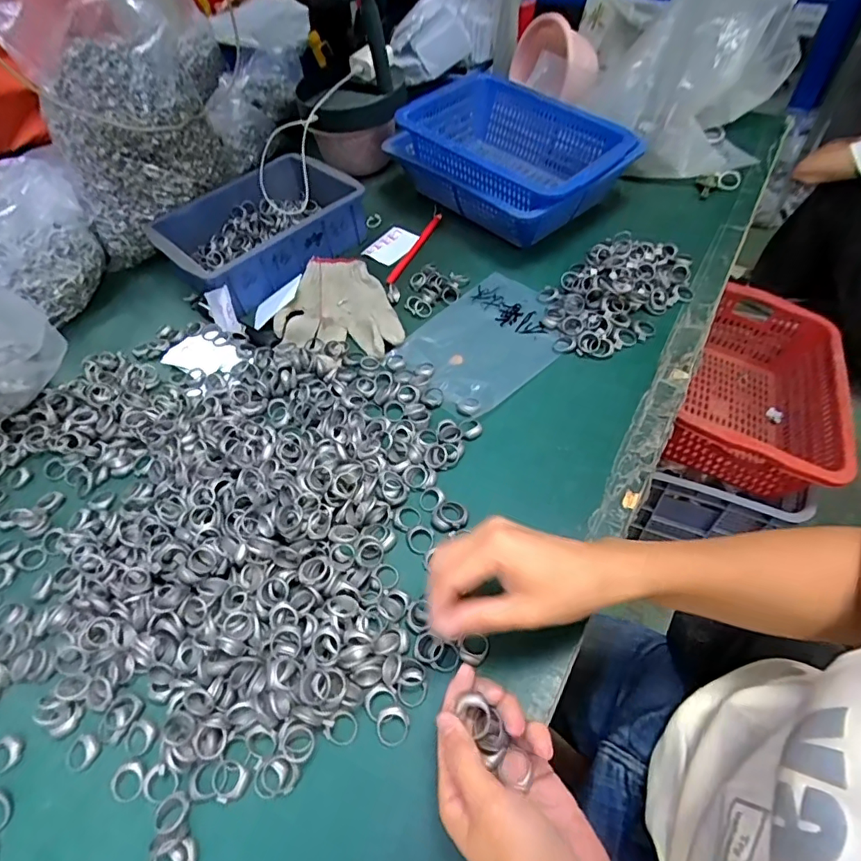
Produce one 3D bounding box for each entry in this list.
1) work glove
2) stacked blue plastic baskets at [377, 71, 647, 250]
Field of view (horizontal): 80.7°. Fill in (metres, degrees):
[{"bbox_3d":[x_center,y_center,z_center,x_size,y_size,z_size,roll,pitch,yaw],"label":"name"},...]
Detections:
[{"bbox_3d":[-0.118,-0.148,0.600,0.132,0.015,0.191,-20,54,-10],"label":"work glove"},{"bbox_3d":[0.103,-0.364,0.682,0.212,0.106,0.294,-39,59,-21],"label":"stacked blue plastic baskets"}]

